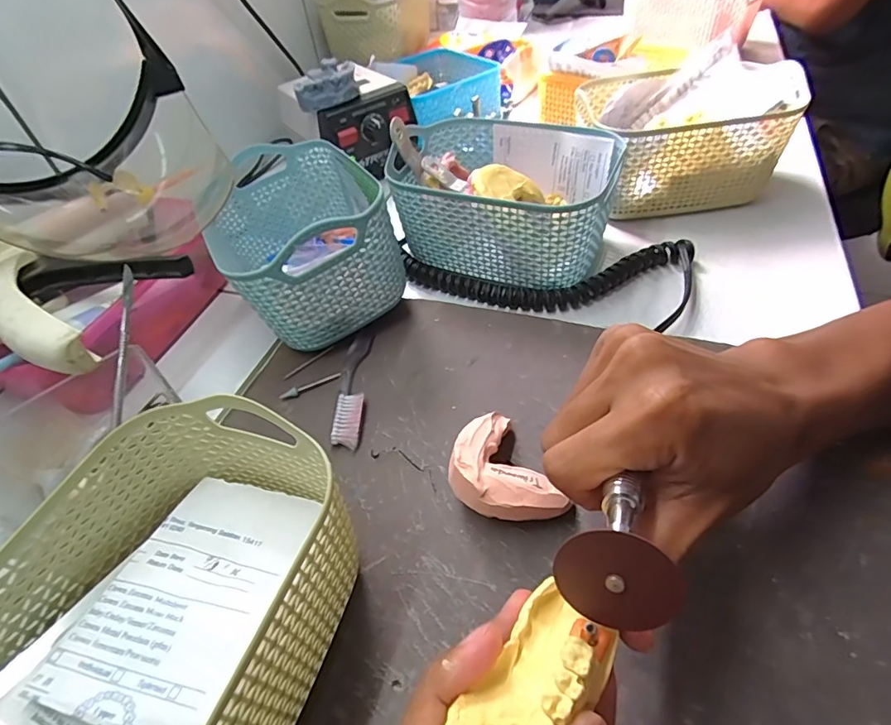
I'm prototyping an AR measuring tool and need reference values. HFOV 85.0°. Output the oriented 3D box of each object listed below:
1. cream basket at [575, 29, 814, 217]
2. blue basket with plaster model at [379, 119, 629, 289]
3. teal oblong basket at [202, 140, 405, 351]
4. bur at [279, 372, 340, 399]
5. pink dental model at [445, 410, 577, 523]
[{"bbox_3d":[0.201,-0.197,0.432,0.150,0.084,0.121,-7,48,2],"label":"cream basket"},{"bbox_3d":[0.043,-0.130,0.392,0.164,0.081,0.117,17,53,22],"label":"blue basket with plaster model"},{"bbox_3d":[-0.112,-0.097,0.371,0.112,0.093,0.170,-25,50,-14],"label":"teal oblong basket"},{"bbox_3d":[-0.092,0.016,0.334,0.043,0.004,0.008,-18,50,-10],"label":"bur"},{"bbox_3d":[0.027,0.061,0.259,0.046,0.033,0.067,-23,49,-13],"label":"pink dental model"}]

